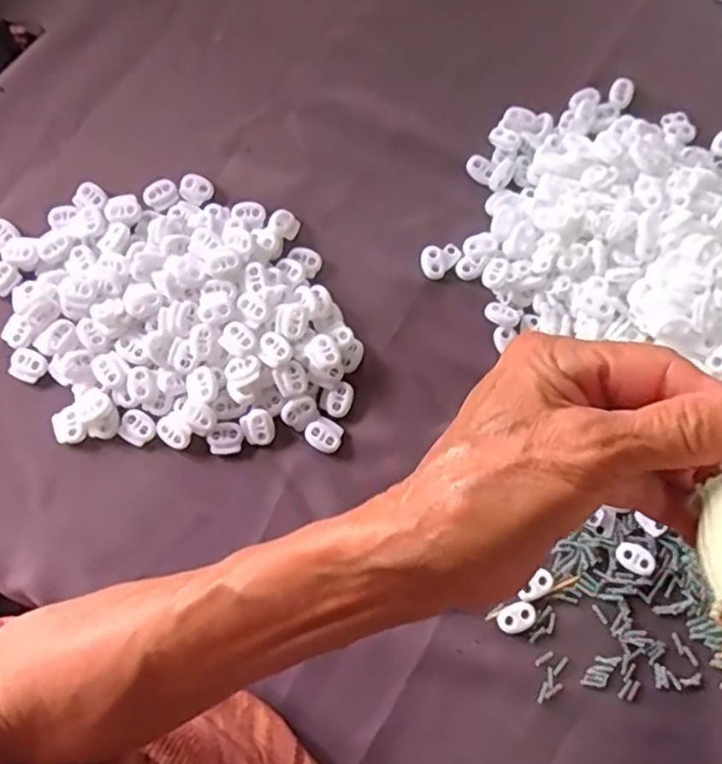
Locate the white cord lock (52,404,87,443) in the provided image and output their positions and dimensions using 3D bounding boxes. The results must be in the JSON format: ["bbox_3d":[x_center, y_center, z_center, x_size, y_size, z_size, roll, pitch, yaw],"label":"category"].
[{"bbox_3d":[-0.178,0.026,0.413,0.019,0.008,0.022,-10,78,-4],"label":"white cord lock"}]

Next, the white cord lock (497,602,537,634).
[{"bbox_3d":[0.092,0.139,0.398,0.023,0.004,0.015,-22,79,-6],"label":"white cord lock"}]

